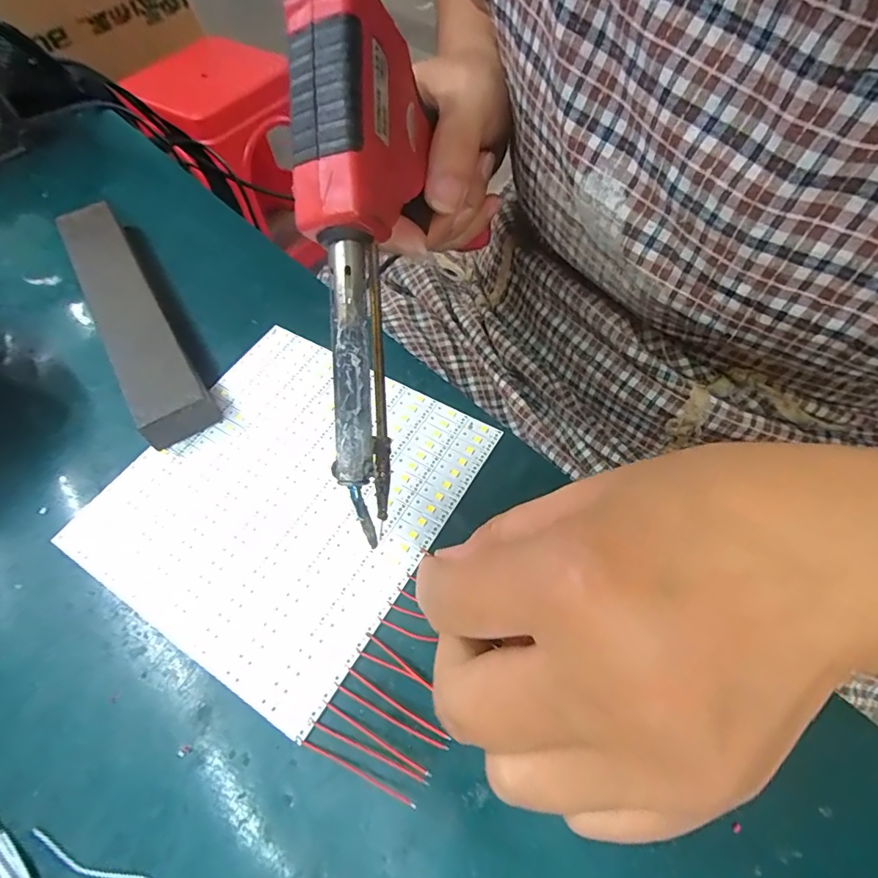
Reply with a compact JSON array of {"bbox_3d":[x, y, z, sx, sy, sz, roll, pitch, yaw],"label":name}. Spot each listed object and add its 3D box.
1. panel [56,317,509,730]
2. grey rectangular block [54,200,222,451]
[{"bbox_3d":[-0.067,0.021,0.218,0.136,0.004,0.140,26,64,19],"label":"panel"},{"bbox_3d":[-0.165,-0.067,0.268,0.032,0.026,0.186,-31,61,-14],"label":"grey rectangular block"}]

